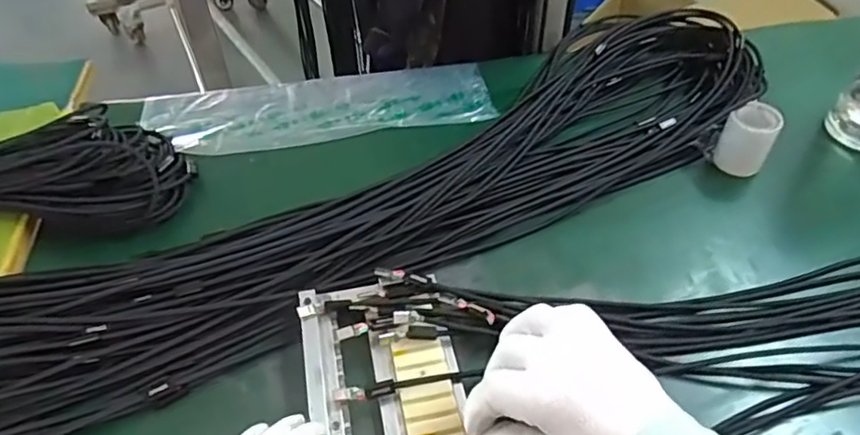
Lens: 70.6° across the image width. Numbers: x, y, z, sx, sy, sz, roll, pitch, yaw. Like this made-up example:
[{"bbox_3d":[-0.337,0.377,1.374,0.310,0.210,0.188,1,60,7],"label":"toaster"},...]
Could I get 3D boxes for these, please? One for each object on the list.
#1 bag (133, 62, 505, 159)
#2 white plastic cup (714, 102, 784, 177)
[{"bbox_3d":[-0.107,-0.108,0.598,0.330,0.011,0.109,-10,47,-8],"label":"bag"},{"bbox_3d":[0.281,-0.067,0.540,0.039,0.064,0.033,34,56,29],"label":"white plastic cup"}]

